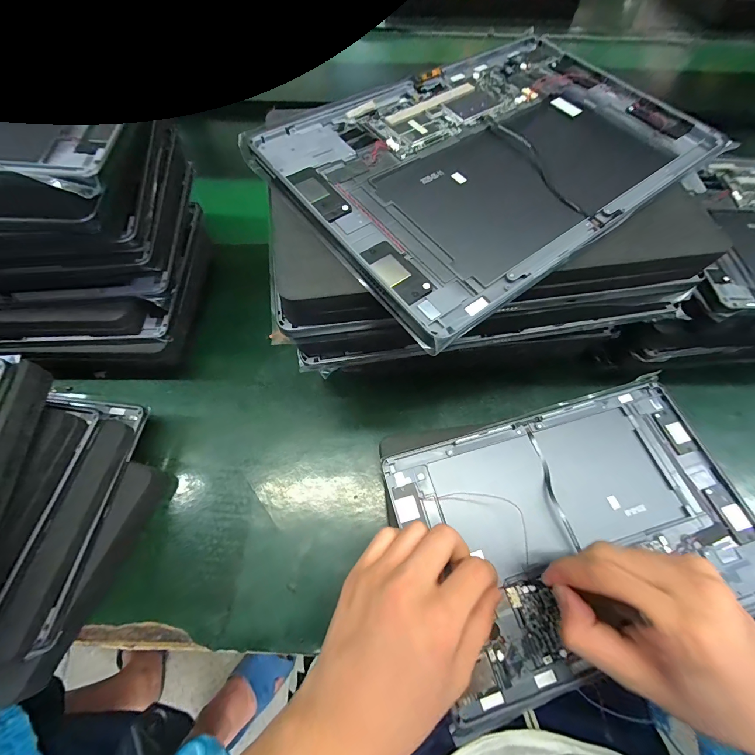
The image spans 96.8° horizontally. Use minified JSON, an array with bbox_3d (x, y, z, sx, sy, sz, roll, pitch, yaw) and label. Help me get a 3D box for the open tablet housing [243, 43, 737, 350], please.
[{"bbox_3d":[0.069,-0.137,0.205,0.251,0.017,0.166,-34,67,-17],"label":"open tablet housing"}]

